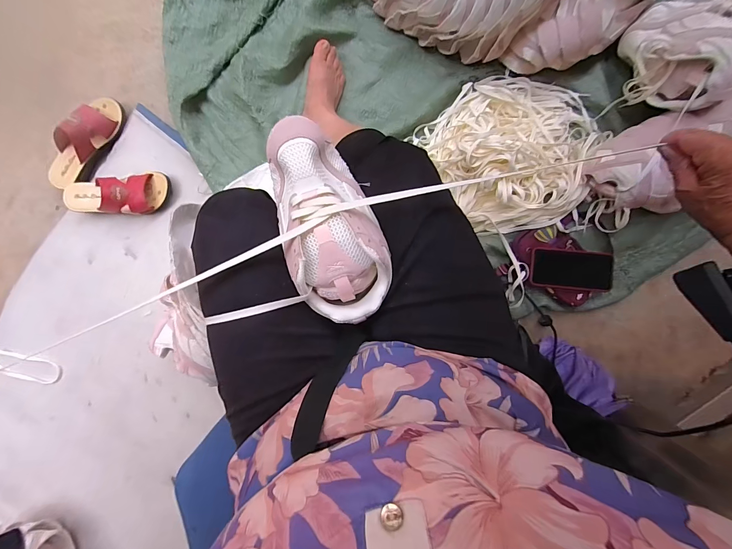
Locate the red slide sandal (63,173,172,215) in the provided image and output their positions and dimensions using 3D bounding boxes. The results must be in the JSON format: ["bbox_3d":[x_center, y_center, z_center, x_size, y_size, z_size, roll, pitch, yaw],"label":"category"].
[{"bbox_3d":[-0.556,-0.173,0.717,0.227,0.073,0.084,-6,96,1],"label":"red slide sandal"}]

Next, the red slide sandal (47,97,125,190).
[{"bbox_3d":[-0.635,-0.295,0.724,0.086,0.072,0.230,32,95,-2],"label":"red slide sandal"}]

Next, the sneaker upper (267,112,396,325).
[{"bbox_3d":[-0.042,-0.058,0.355,0.100,0.059,0.219,-19,96,3],"label":"sneaker upper"}]

